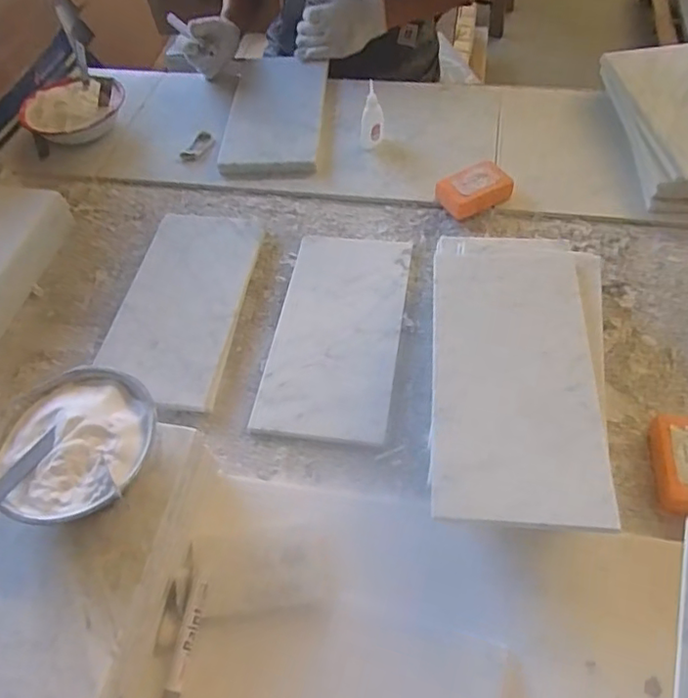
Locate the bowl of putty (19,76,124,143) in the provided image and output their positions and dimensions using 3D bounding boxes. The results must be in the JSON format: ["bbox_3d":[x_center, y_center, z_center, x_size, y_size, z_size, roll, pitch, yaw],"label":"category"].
[{"bbox_3d":[-0.445,-0.381,0.981,0.160,0.073,0.132,17,57,14],"label":"bowl of putty"}]

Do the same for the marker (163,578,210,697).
[{"bbox_3d":[-0.137,0.263,0.506,0.014,0.014,0.127,8,55,8],"label":"marker"}]

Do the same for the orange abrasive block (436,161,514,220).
[{"bbox_3d":[0.181,-0.223,0.832,0.092,0.032,0.062,-23,57,-13],"label":"orange abrasive block"}]

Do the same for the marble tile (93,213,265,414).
[{"bbox_3d":[-0.203,-0.064,0.749,0.149,0.024,0.282,6,55,6],"label":"marble tile"}]

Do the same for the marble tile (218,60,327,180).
[{"bbox_3d":[-0.108,-0.379,0.979,0.148,0.032,0.280,2,55,3],"label":"marble tile"}]

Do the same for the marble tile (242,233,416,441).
[{"bbox_3d":[-0.007,-0.024,0.728,0.148,0.021,0.292,7,55,7],"label":"marble tile"}]

